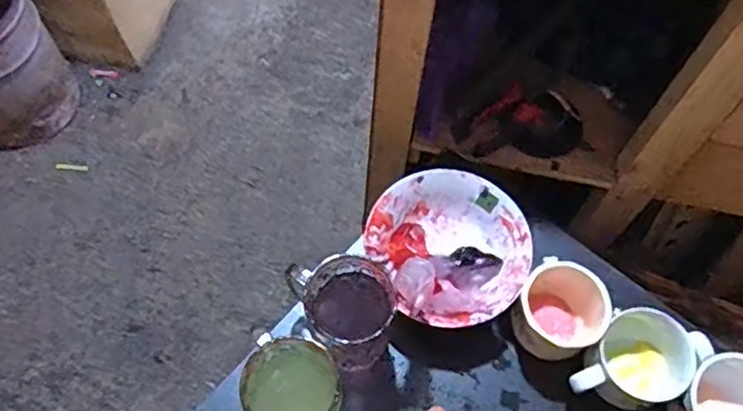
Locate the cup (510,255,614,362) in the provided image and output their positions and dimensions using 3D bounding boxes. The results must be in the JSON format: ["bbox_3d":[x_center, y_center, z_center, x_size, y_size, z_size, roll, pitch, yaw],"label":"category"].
[{"bbox_3d":[0.173,0.099,0.608,0.077,0.076,0.086,21,66,10],"label":"cup"}]

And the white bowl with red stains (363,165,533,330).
[{"bbox_3d":[0.075,0.046,0.642,0.143,0.068,0.153,0,64,0],"label":"white bowl with red stains"}]

